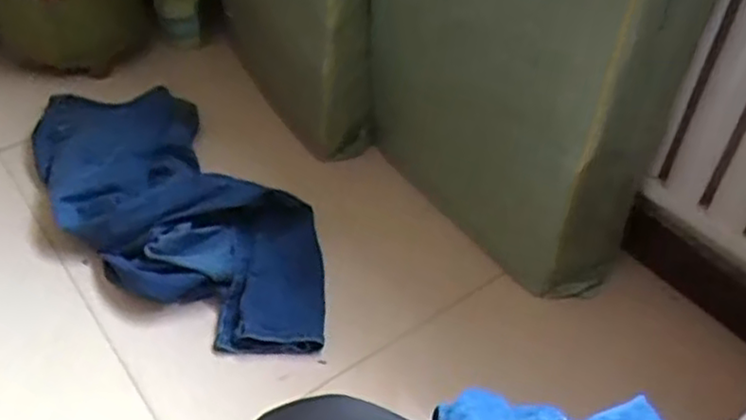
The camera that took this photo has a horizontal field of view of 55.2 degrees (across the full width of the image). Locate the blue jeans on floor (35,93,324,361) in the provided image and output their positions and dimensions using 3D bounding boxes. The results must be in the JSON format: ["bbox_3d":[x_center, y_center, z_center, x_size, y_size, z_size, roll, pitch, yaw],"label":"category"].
[{"bbox_3d":[-0.367,-0.037,1.281,0.351,0.094,0.825,-29,52,-29],"label":"blue jeans on floor"}]

